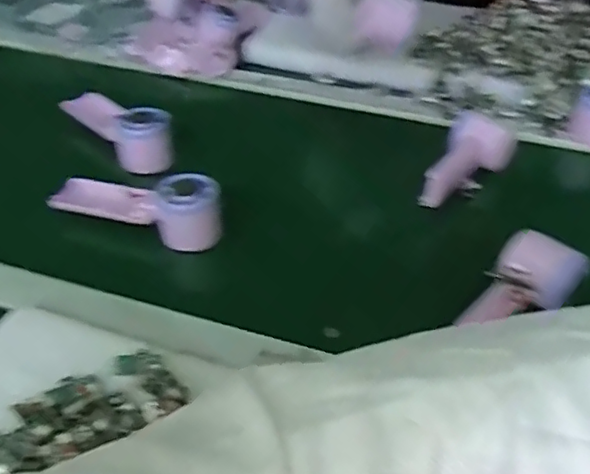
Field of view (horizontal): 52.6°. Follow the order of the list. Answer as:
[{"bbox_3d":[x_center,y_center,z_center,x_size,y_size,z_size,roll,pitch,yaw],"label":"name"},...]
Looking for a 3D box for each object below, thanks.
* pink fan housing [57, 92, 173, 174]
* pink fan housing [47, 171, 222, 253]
[{"bbox_3d":[-0.205,-0.132,0.693,0.062,0.064,0.165,-30,51,-30],"label":"pink fan housing"},{"bbox_3d":[-0.151,-0.039,0.584,0.172,0.056,0.057,13,43,12],"label":"pink fan housing"}]

